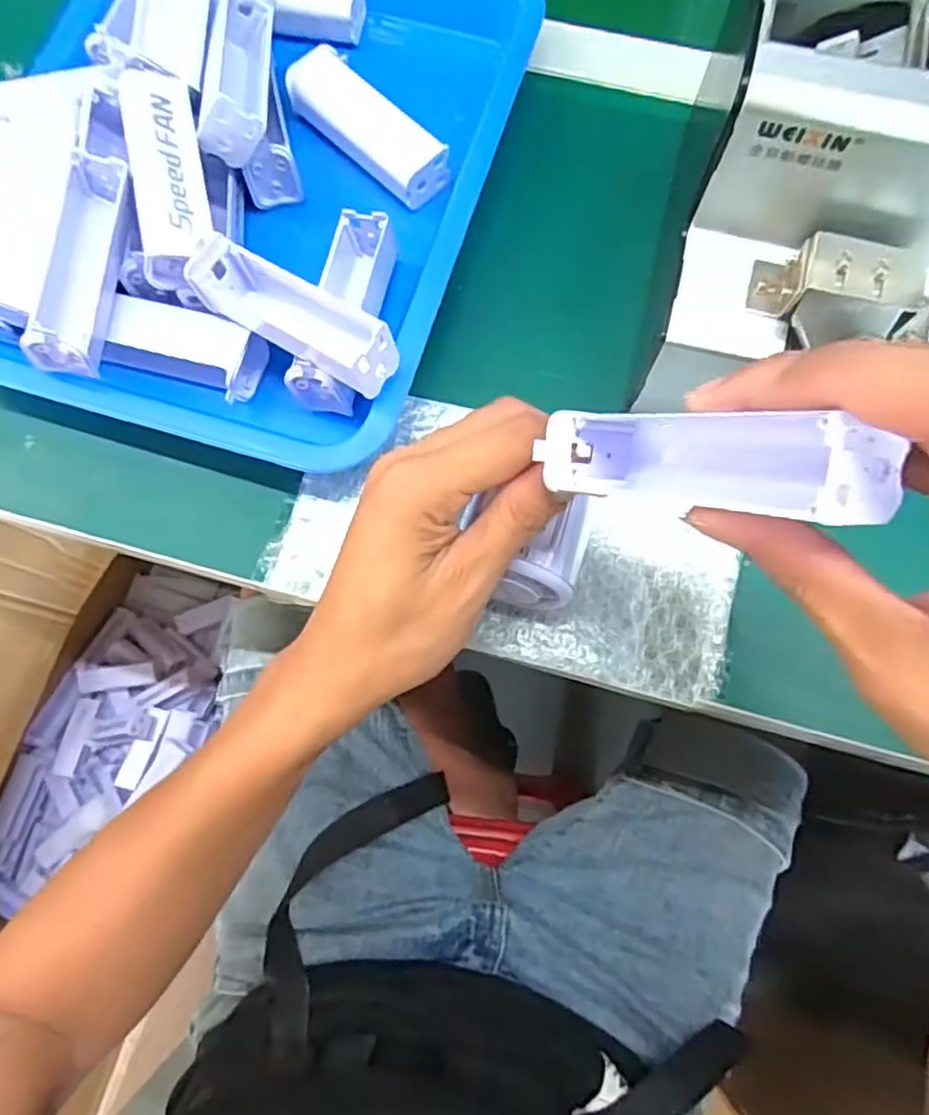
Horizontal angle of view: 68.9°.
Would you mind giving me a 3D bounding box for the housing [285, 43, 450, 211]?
[{"bbox_3d":[-0.055,-0.244,0.383,0.038,0.022,0.103,-42,79,-10],"label":"housing"}]

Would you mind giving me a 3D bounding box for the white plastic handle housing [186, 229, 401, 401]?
[{"bbox_3d":[-0.077,-0.112,0.314,0.099,0.038,0.033,32,78,8],"label":"white plastic handle housing"}]

